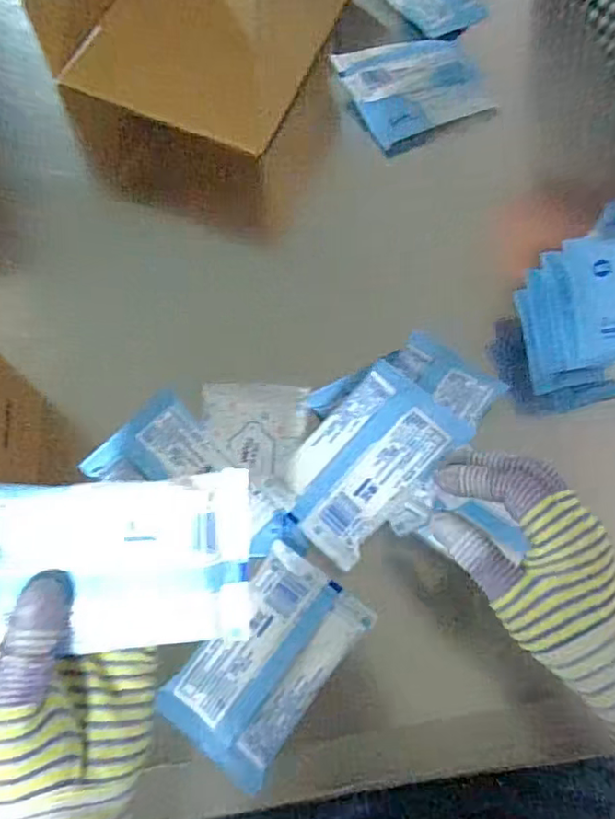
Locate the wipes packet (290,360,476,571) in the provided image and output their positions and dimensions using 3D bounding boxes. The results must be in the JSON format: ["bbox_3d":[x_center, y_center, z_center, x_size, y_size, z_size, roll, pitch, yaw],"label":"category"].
[{"bbox_3d":[0.043,0.034,0.413,0.082,0.032,0.135,40,74,12],"label":"wipes packet"}]

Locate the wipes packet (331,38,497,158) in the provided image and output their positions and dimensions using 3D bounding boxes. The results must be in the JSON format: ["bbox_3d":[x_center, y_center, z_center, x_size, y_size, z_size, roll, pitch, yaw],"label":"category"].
[{"bbox_3d":[0.103,-0.325,0.576,0.133,0.023,0.120,-25,73,-11],"label":"wipes packet"}]

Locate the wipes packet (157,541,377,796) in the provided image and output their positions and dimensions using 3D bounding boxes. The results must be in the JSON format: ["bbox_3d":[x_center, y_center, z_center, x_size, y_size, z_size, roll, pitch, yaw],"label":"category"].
[{"bbox_3d":[-0.026,0.165,0.386,0.079,0.012,0.132,37,73,11],"label":"wipes packet"}]

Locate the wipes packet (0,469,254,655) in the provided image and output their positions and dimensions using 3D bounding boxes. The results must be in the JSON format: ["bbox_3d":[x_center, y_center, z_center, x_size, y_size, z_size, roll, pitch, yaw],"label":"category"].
[{"bbox_3d":[-0.094,0.074,0.277,0.133,0.007,0.084,-1,100,-11],"label":"wipes packet"}]

